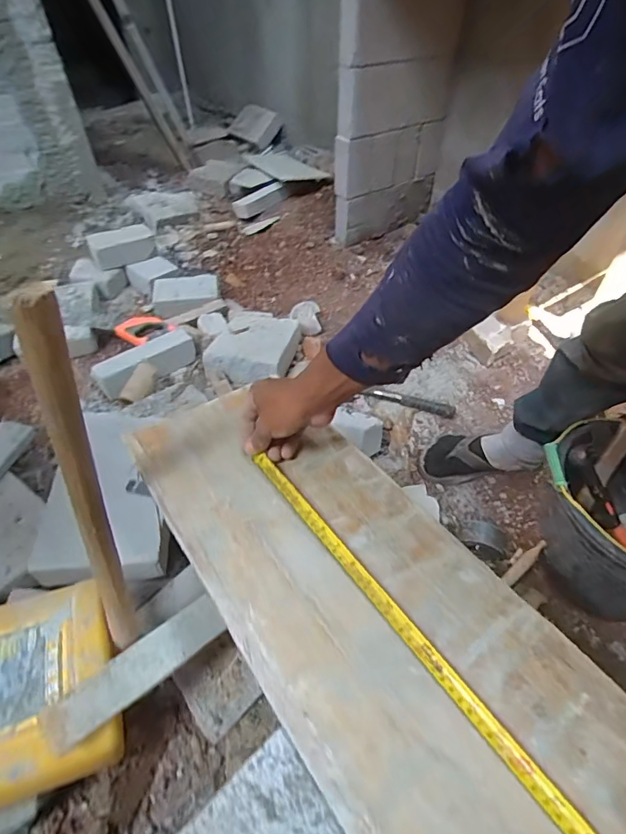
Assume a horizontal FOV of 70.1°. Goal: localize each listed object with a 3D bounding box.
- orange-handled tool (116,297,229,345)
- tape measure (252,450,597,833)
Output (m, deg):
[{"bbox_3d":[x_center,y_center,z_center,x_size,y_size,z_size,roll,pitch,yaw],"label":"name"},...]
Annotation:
[{"bbox_3d":[-0.415,-0.302,1.328,0.125,0.054,0.322,31,54,25],"label":"orange-handled tool"},{"bbox_3d":[0.154,0.261,0.345,0.020,0.009,0.726,-27,50,-25],"label":"tape measure"}]

